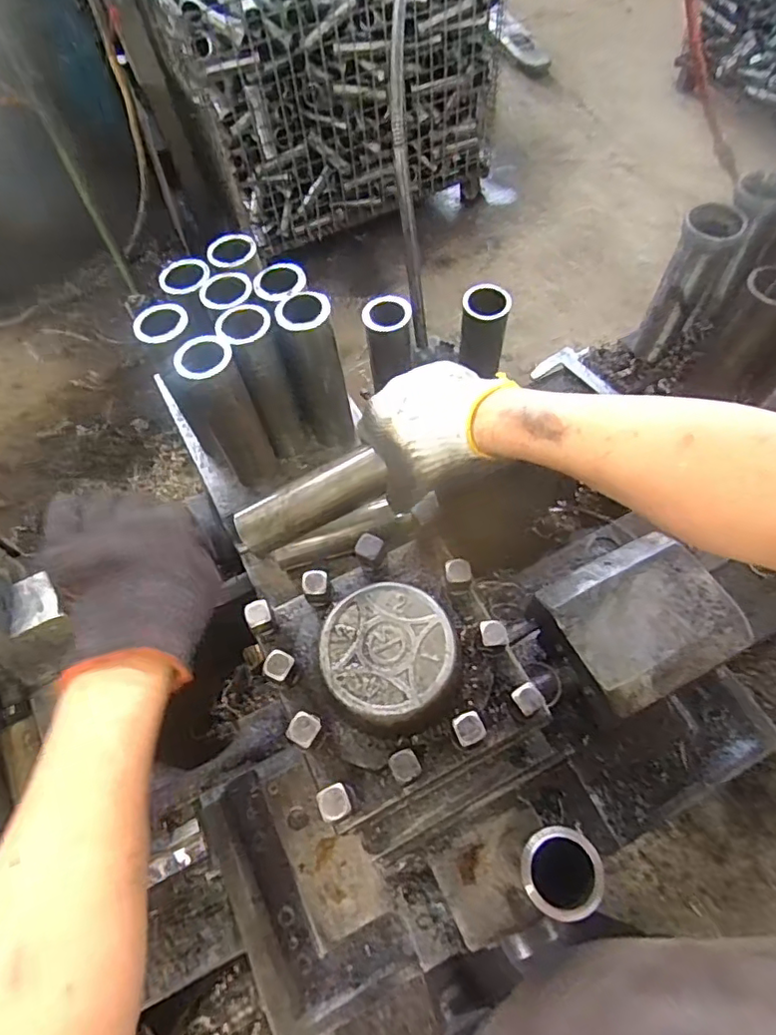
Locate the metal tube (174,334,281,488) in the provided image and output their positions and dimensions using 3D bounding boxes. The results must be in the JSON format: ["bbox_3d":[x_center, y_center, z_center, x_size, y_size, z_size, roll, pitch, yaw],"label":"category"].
[{"bbox_3d":[-0.142,-0.089,0.541,0.046,0.162,0.045,-25,63,-9],"label":"metal tube"}]

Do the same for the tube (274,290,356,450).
[{"bbox_3d":[-0.066,-0.132,0.560,0.052,0.168,0.040,-5,62,2],"label":"tube"}]

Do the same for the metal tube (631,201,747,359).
[{"bbox_3d":[0.347,-0.271,0.682,0.055,0.180,0.067,28,67,17],"label":"metal tube"}]

